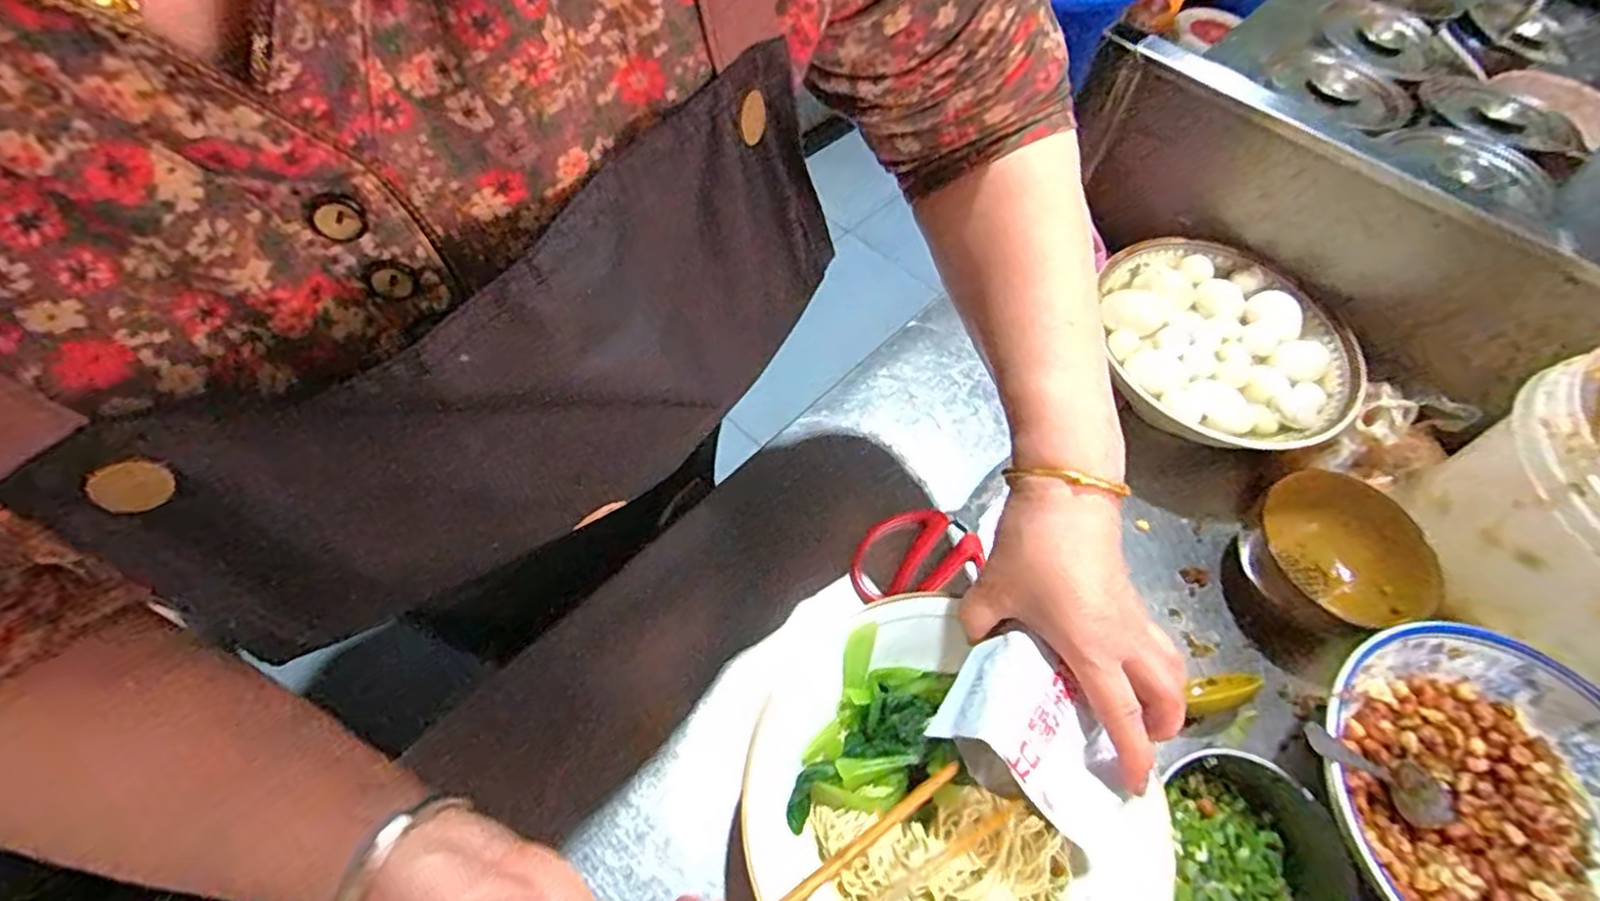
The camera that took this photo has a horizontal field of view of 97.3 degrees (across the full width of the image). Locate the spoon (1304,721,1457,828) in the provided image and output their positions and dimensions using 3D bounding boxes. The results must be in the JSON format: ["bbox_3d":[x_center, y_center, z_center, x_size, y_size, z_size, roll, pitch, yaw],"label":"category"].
[{"bbox_3d":[0.333,0.184,0.406,0.138,0.016,0.032,31,56,-20],"label":"spoon"}]

